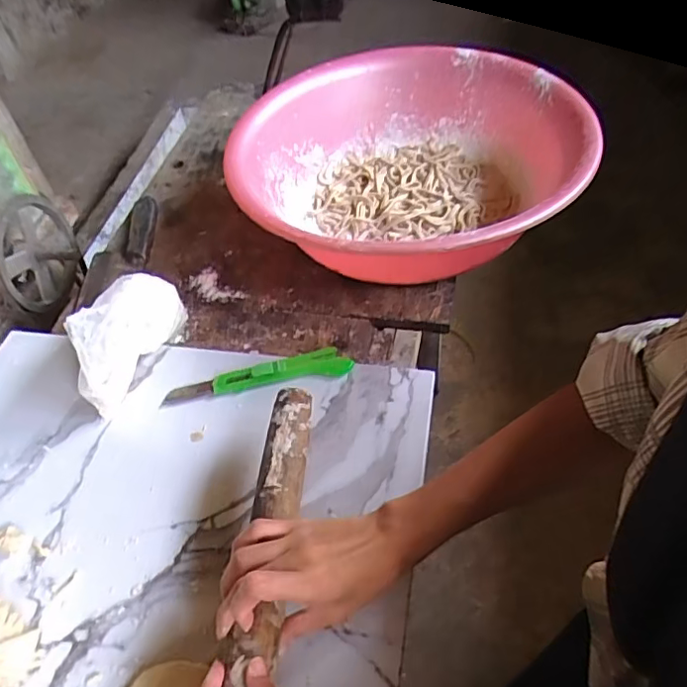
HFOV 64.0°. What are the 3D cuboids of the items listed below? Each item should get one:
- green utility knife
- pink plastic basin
[{"bbox_3d":[-0.087,0.033,0.564,0.190,0.015,0.030,-9,49,-2],"label":"green utility knife"},{"bbox_3d":[0.070,-0.217,0.685,0.420,0.124,0.414,-3,49,4],"label":"pink plastic basin"}]

